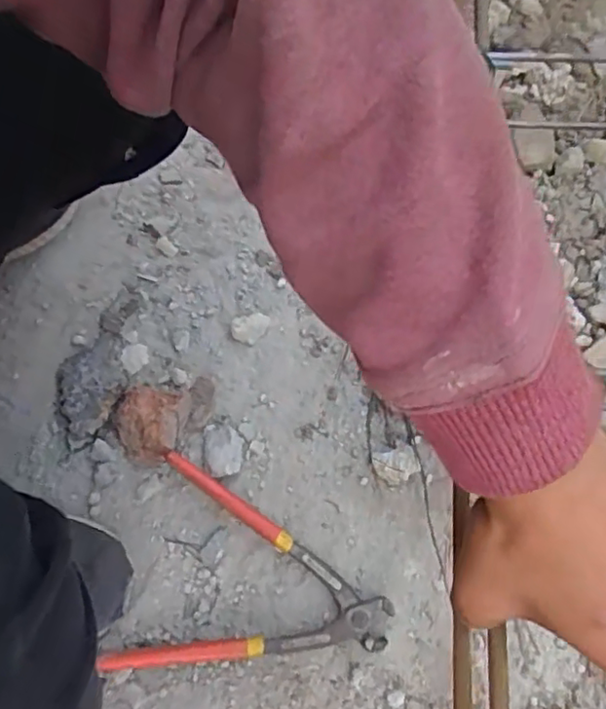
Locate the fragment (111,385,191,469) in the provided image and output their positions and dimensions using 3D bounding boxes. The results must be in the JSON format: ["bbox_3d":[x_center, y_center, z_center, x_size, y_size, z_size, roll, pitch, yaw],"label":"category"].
[{"bbox_3d":[-0.134,0.055,0.514,0.061,0.030,0.065,18,71,4],"label":"fragment"}]

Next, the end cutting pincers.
[{"bbox_3d":[-0.033,0.183,0.473,0.199,0.022,0.156,16,71,4],"label":"end cutting pincers"}]

